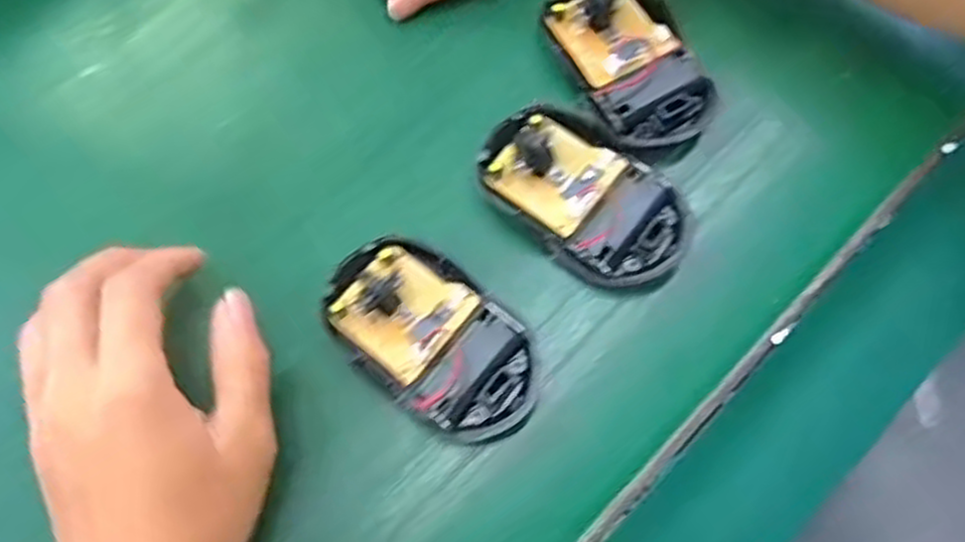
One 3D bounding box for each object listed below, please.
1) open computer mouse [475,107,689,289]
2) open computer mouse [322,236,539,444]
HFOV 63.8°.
[{"bbox_3d":[0.045,-0.033,0.340,0.095,0.024,0.055,41,76,12],"label":"open computer mouse"},{"bbox_3d":[-0.020,0.029,0.324,0.095,0.027,0.056,37,75,11],"label":"open computer mouse"}]

